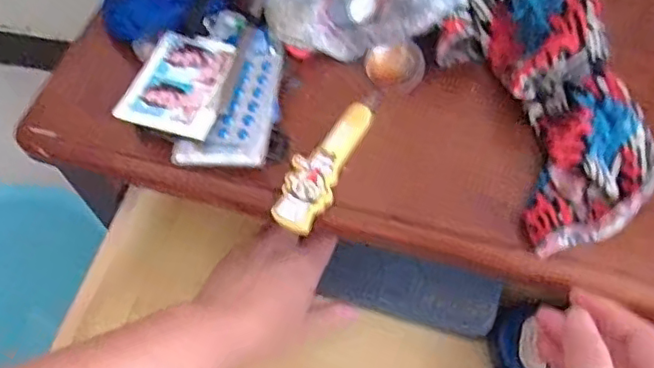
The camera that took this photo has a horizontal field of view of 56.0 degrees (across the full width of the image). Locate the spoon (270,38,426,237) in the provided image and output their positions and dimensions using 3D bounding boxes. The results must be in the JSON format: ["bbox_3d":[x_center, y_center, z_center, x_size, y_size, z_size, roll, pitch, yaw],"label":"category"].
[{"bbox_3d":[0.014,-0.035,0.397,0.036,0.018,0.151,28,65,17],"label":"spoon"}]

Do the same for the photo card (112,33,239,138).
[{"bbox_3d":[-0.094,-0.067,0.402,0.058,0.004,0.080,14,56,5],"label":"photo card"}]

